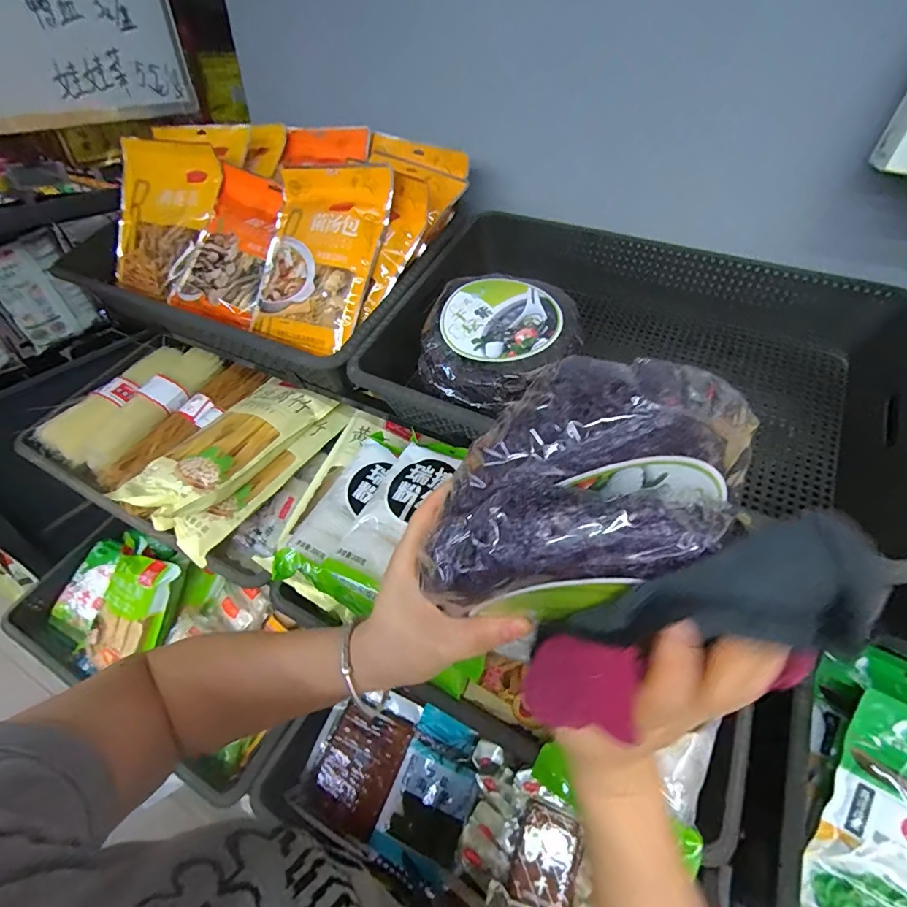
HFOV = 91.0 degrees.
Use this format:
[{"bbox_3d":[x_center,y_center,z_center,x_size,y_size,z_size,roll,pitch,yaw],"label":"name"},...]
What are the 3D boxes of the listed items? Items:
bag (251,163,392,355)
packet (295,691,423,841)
[{"bbox_3d":[-0.194,-0.281,0.630,0.191,0.256,0.028,20,3,23],"label":"bag"},{"bbox_3d":[-0.151,0.488,0.728,0.142,0.031,0.185,19,67,17],"label":"packet"}]

